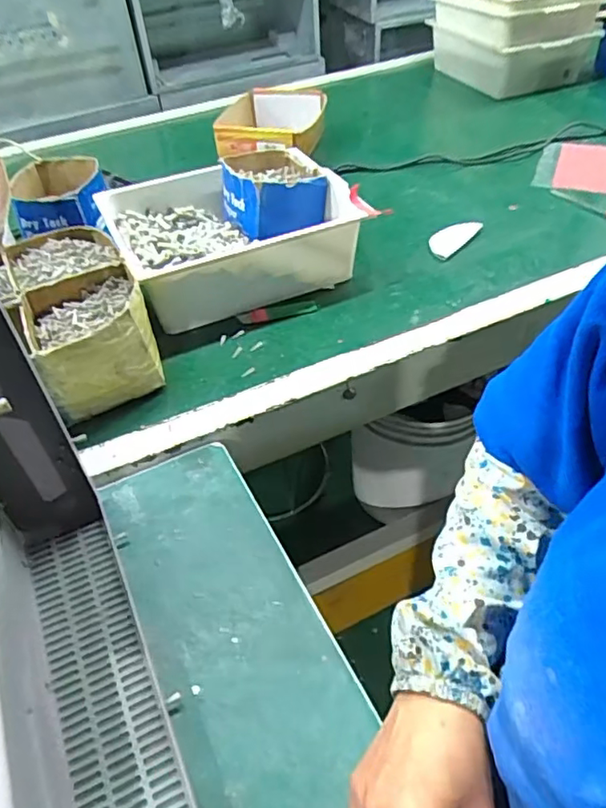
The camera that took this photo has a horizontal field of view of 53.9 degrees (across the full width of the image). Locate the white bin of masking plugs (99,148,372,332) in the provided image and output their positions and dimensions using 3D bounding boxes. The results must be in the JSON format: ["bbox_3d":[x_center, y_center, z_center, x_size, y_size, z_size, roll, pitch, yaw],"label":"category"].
[{"bbox_3d":[-0.106,-0.263,0.952,0.376,0.130,0.278,-15,46,-11],"label":"white bin of masking plugs"}]

